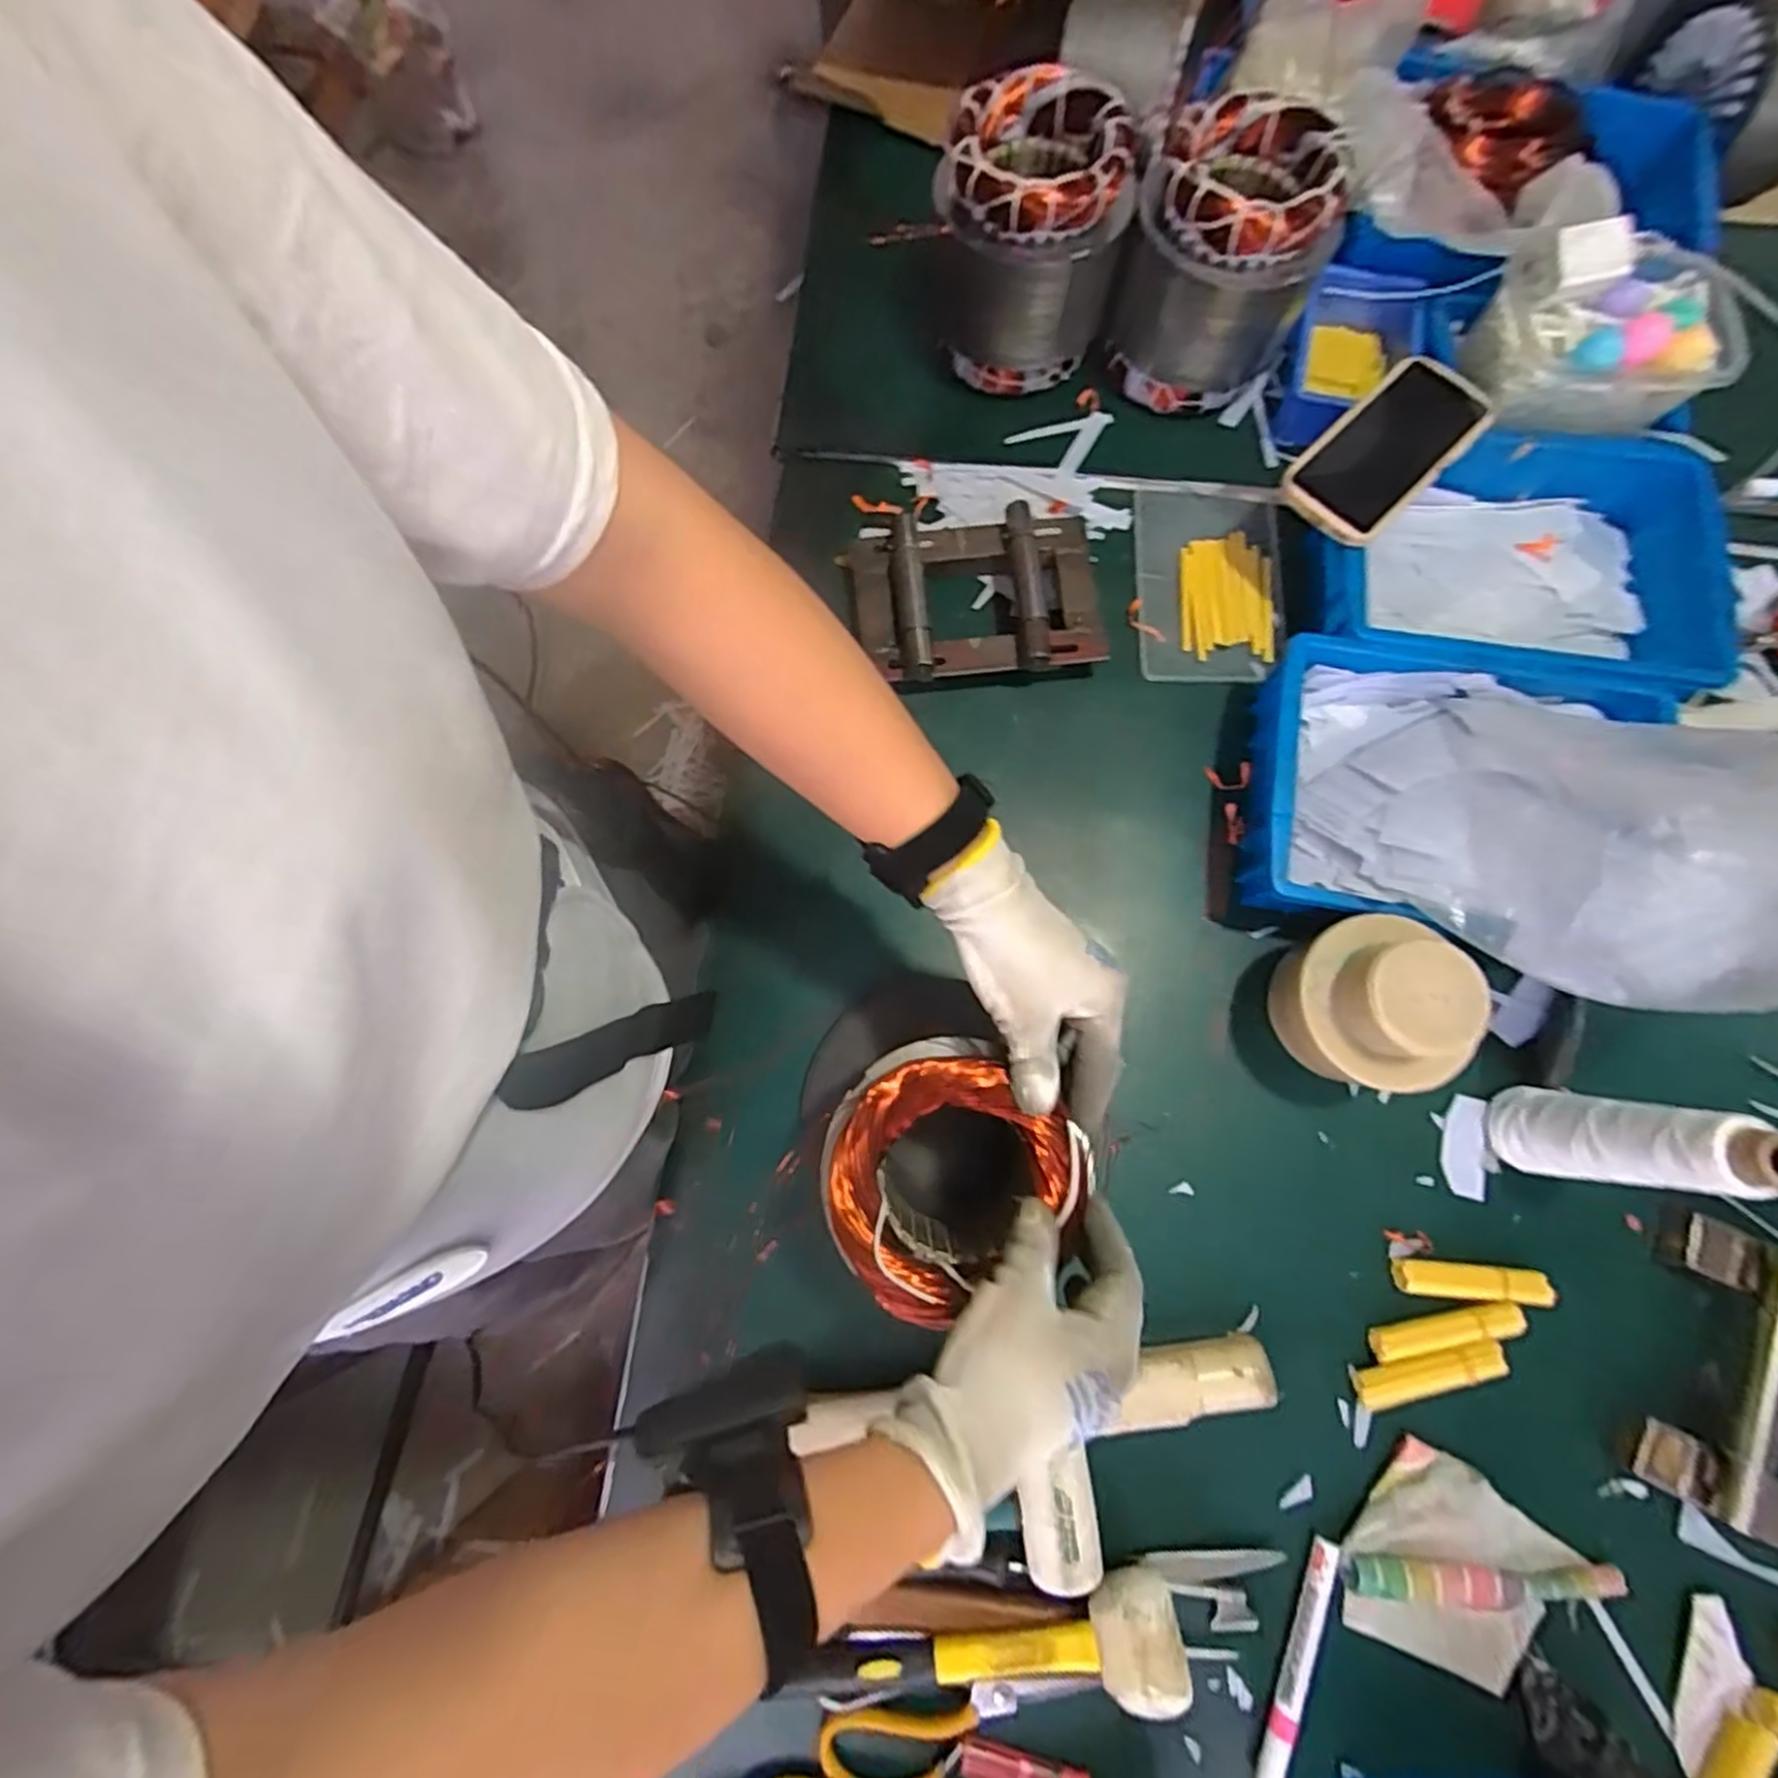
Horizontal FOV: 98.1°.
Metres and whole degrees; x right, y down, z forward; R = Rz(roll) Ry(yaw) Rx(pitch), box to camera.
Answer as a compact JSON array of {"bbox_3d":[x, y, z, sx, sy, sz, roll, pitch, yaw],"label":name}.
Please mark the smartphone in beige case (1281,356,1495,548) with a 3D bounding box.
[{"bbox_3d":[0.372,-0.329,0.572,0.171,0.015,0.079,-43,80,-8],"label":"smartphone in beige case"}]

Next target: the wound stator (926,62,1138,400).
[{"bbox_3d":[0.114,-0.524,0.633,0.146,0.161,0.132,16,78,5],"label":"wound stator"}]

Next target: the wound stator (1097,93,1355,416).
[{"bbox_3d":[0.265,-0.498,0.626,0.146,0.167,0.126,22,79,6],"label":"wound stator"}]

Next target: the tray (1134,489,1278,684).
[{"bbox_3d":[0.270,-0.258,0.656,0.120,0.018,0.174,5,77,2],"label":"tray"}]

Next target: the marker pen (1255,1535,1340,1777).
[{"bbox_3d":[0.257,0.482,0.480,0.014,0.013,0.139,22,79,6],"label":"marker pen"}]

